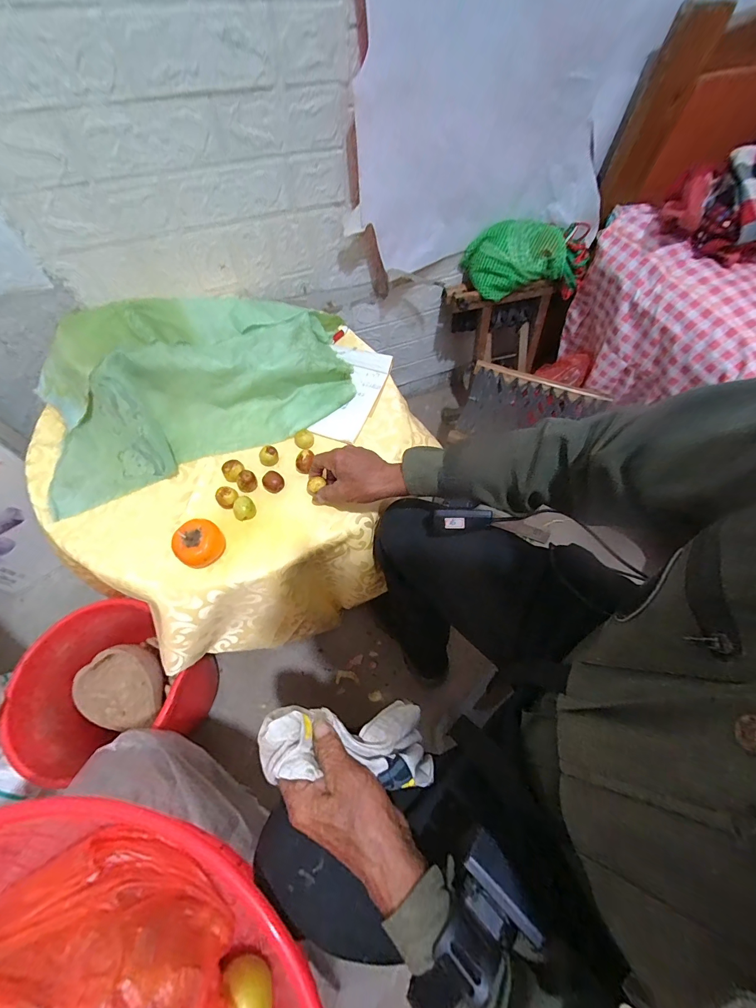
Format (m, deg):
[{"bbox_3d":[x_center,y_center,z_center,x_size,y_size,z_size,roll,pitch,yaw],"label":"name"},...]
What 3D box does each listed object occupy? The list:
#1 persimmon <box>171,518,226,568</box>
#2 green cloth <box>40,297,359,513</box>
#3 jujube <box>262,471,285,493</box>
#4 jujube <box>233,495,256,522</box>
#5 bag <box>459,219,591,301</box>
[{"bbox_3d":[-0.231,0.054,0.482,0.054,0.048,0.061,33,66,16],"label":"persimmon"},{"bbox_3d":[-0.284,-0.202,0.587,0.487,0.107,0.275,-20,64,-12],"label":"green cloth"},{"bbox_3d":[-0.154,-0.030,0.547,0.029,0.024,0.028,0,61,-1],"label":"jujube"},{"bbox_3d":[-0.188,0.010,0.523,0.029,0.034,0.029,0,61,-1],"label":"jujube"},{"bbox_3d":[0.333,-0.552,0.827,0.258,0.099,0.106,-4,62,-3],"label":"bag"}]

